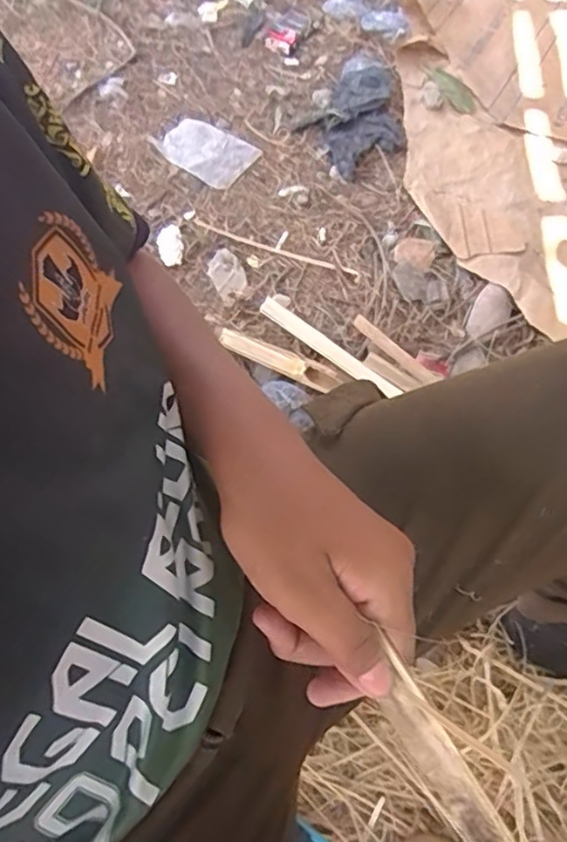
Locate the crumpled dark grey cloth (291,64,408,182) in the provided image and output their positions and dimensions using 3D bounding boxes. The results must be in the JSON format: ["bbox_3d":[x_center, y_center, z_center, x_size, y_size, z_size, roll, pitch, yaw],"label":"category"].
[{"bbox_3d":[0.147,-0.562,1.150,0.175,0.023,0.278,29,67,18],"label":"crumpled dark grey cloth"}]

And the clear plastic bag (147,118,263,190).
[{"bbox_3d":[-0.140,-0.479,1.099,0.161,0.007,0.118,35,68,10],"label":"clear plastic bag"}]

